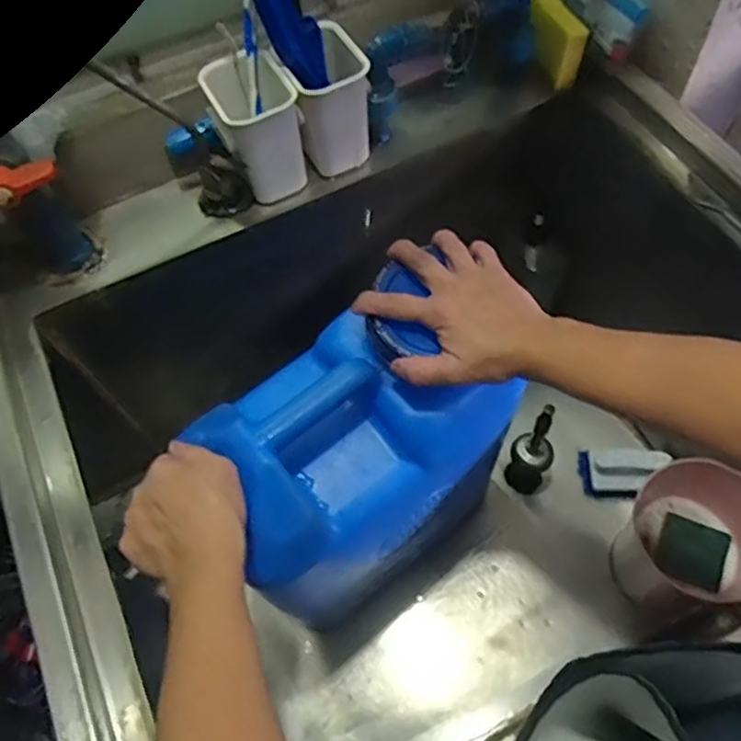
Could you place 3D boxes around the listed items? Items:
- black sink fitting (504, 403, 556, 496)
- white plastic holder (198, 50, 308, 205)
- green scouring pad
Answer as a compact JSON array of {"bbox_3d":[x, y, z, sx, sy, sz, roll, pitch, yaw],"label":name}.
[{"bbox_3d":[0.204,0.104,0.839,0.053,0.165,0.049,-2,62,3],"label":"black sink fitting"},{"bbox_3d":[-0.105,-0.228,0.630,0.071,0.111,0.073,-21,62,-7],"label":"white plastic holder"},{"bbox_3d":[0.360,0.204,0.747,0.070,0.012,0.075,23,66,16],"label":"green scouring pad"}]

